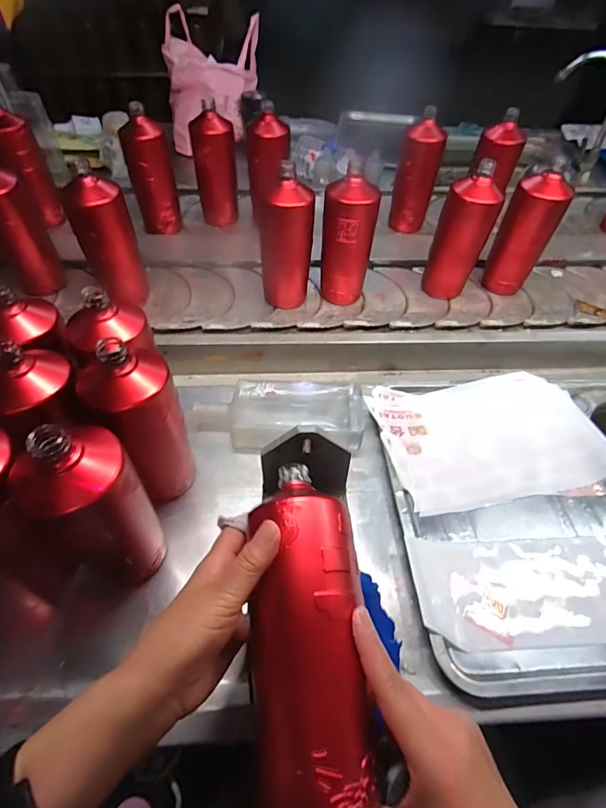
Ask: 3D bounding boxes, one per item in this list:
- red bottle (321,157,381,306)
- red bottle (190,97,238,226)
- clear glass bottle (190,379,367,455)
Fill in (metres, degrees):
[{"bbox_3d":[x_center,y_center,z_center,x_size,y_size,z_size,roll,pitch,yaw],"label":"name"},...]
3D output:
[{"bbox_3d":[0.068,-0.260,0.648,0.069,0.203,0.067,2,53,-3],"label":"red bottle"},{"bbox_3d":[-0.172,-0.468,0.805,0.064,0.202,0.067,14,53,6],"label":"red bottle"},{"bbox_3d":[-0.034,0.019,0.550,0.234,0.051,0.103,3,51,-1],"label":"clear glass bottle"}]

